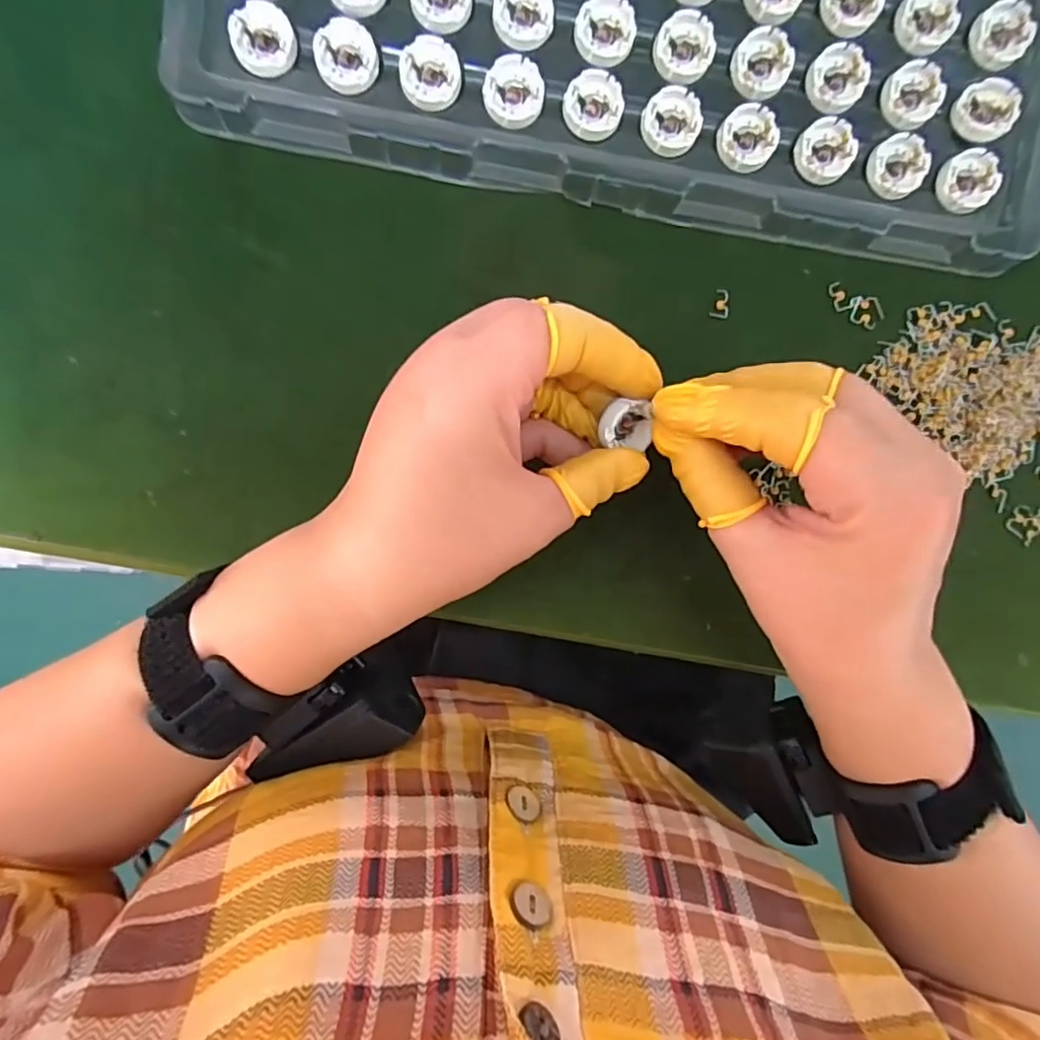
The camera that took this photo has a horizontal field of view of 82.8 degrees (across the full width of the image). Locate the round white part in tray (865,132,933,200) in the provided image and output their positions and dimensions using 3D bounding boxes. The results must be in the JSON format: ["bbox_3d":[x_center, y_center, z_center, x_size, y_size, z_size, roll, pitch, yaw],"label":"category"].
[{"bbox_3d":[0.154,-0.143,0.239,0.023,0.004,0.024,-1,98,-4],"label":"round white part in tray"}]

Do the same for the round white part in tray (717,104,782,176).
[{"bbox_3d":[0.091,-0.152,0.234,0.024,0.004,0.023,-1,98,-4],"label":"round white part in tray"}]

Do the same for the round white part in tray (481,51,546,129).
[{"bbox_3d":[-0.002,-0.164,0.226,0.023,0.004,0.023,-1,98,-4],"label":"round white part in tray"}]

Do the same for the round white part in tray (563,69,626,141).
[{"bbox_3d":[0.029,-0.161,0.228,0.023,0.004,0.023,-1,98,-4],"label":"round white part in tray"}]

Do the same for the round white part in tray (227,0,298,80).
[{"bbox_3d":[-0.095,-0.178,0.218,0.023,0.004,0.025,-1,98,-4],"label":"round white part in tray"}]

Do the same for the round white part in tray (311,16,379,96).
[{"bbox_3d":[-0.065,-0.174,0.220,0.023,0.004,0.024,-1,98,-4],"label":"round white part in tray"}]

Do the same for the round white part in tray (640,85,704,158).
[{"bbox_3d":[0.060,-0.156,0.231,0.023,0.004,0.024,-1,98,-4],"label":"round white part in tray"}]

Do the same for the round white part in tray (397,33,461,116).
[{"bbox_3d":[-0.034,-0.169,0.223,0.023,0.005,0.023,6,98,-5],"label":"round white part in tray"}]

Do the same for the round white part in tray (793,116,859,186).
[{"bbox_3d":[0.123,-0.148,0.237,0.023,0.004,0.023,-1,98,-4],"label":"round white part in tray"}]

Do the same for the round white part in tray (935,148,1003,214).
[{"bbox_3d":[0.184,-0.139,0.242,0.023,0.006,0.023,-1,98,-4],"label":"round white part in tray"}]

